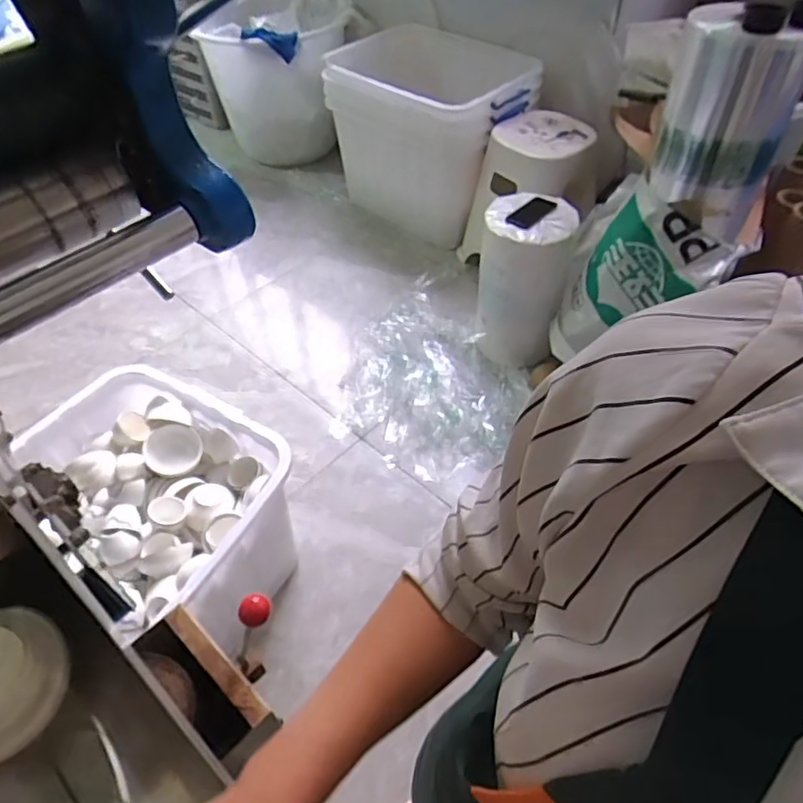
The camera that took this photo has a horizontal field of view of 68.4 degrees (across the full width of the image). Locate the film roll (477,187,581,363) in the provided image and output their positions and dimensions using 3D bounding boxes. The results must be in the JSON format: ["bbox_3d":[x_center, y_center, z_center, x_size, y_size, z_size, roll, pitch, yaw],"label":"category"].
[{"bbox_3d":[0.350,-0.346,1.729,0.248,0.443,0.242,6,50,8],"label":"film roll"}]

